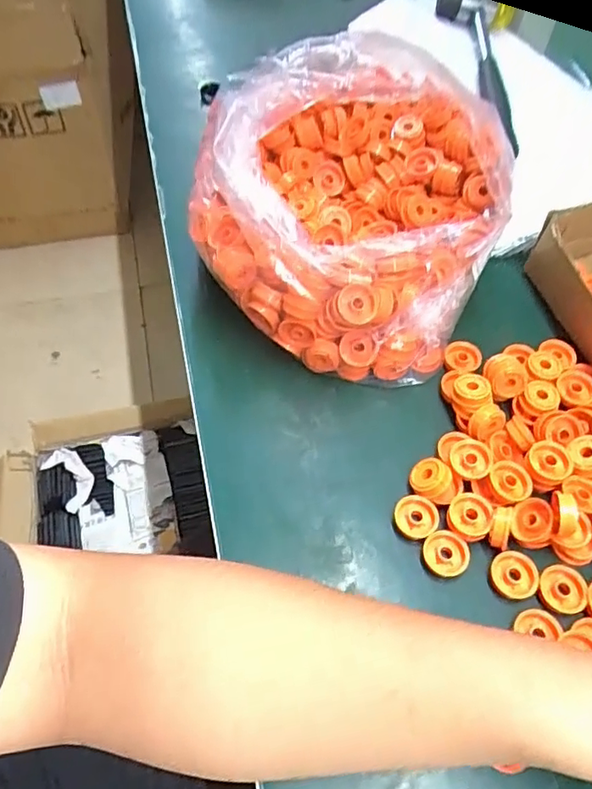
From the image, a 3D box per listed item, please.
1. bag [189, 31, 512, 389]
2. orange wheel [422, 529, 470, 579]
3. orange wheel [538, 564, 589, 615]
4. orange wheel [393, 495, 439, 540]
[{"bbox_3d":[0.047,-0.152,0.392,0.201,0.134,0.224,26,59,15],"label":"bag"},{"bbox_3d":[0.087,0.093,0.327,0.025,0.007,0.025,-3,71,10],"label":"orange wheel"},{"bbox_3d":[0.148,0.109,0.313,0.026,0.007,0.025,1,56,-1],"label":"orange wheel"},{"bbox_3d":[0.072,0.073,0.336,0.025,0.008,0.024,1,56,-1],"label":"orange wheel"}]

